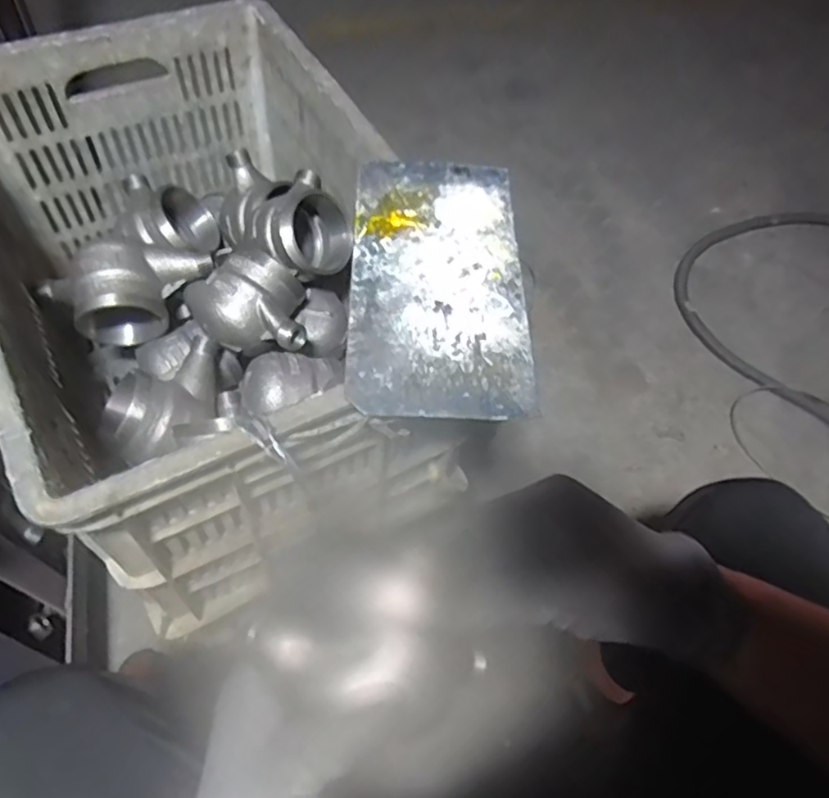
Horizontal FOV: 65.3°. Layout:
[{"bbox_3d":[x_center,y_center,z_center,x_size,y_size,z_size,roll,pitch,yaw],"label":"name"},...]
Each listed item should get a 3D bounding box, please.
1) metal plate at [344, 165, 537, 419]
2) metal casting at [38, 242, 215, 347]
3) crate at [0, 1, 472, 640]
[{"bbox_3d":[0.016,-0.088,0.457,0.118,0.007,0.234,2,57,-3],"label":"metal plate"},{"bbox_3d":[-0.266,-0.106,0.609,0.148,0.076,0.076,-21,61,-17],"label":"metal casting"},{"bbox_3d":[-0.182,-0.102,0.580,0.316,0.240,0.475,-24,62,-18],"label":"crate"}]

